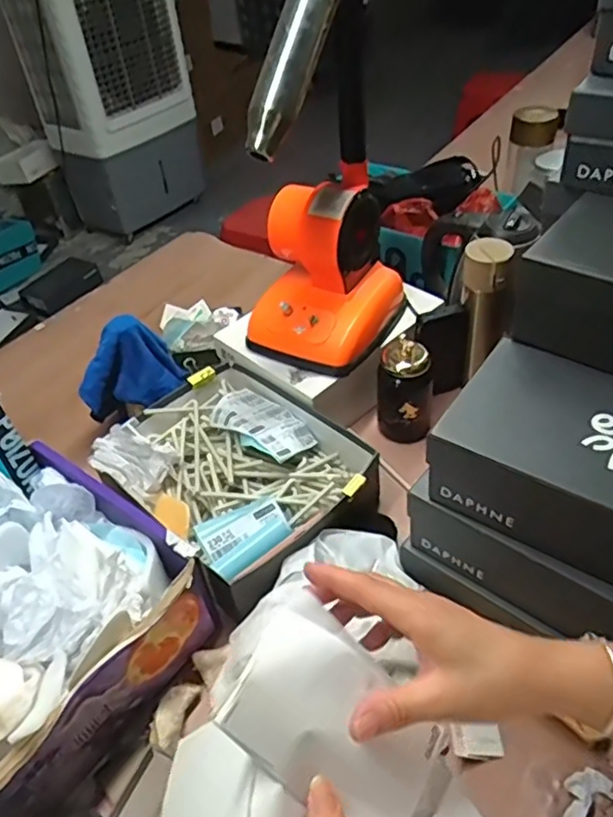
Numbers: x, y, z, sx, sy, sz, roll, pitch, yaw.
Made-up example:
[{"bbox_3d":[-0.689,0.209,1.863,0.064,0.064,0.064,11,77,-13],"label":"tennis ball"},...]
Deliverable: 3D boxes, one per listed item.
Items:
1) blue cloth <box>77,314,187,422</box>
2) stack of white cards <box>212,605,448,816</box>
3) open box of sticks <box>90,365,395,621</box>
[{"bbox_3d":[-0.256,-0.054,0.909,0.144,0.122,0.070,-29,48,-20],"label":"blue cloth"},{"bbox_3d":[0.018,0.179,0.354,0.131,0.010,0.078,46,56,-10],"label":"stack of white cards"},{"bbox_3d":[-0.092,0.082,0.841,0.276,0.098,0.335,-35,51,-25],"label":"open box of sticks"}]

